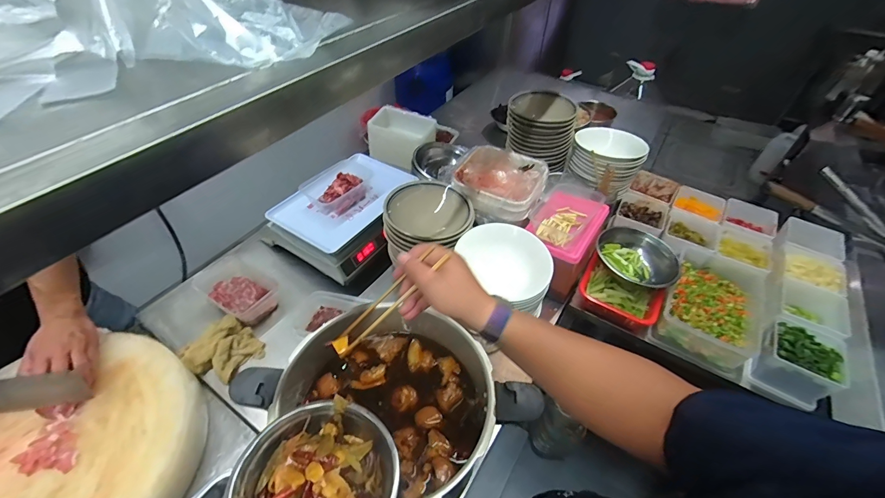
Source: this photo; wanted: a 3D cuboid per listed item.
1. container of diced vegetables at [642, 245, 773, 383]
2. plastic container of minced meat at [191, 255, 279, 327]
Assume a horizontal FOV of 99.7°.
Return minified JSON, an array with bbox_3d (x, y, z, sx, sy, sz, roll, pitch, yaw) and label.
[{"bbox_3d":[0.597,0.133,0.812,0.202,0.089,0.260,31,54,25],"label":"container of diced vegetables"},{"bbox_3d":[-0.472,0.094,0.869,0.165,0.068,0.120,27,52,22],"label":"plastic container of minced meat"}]

